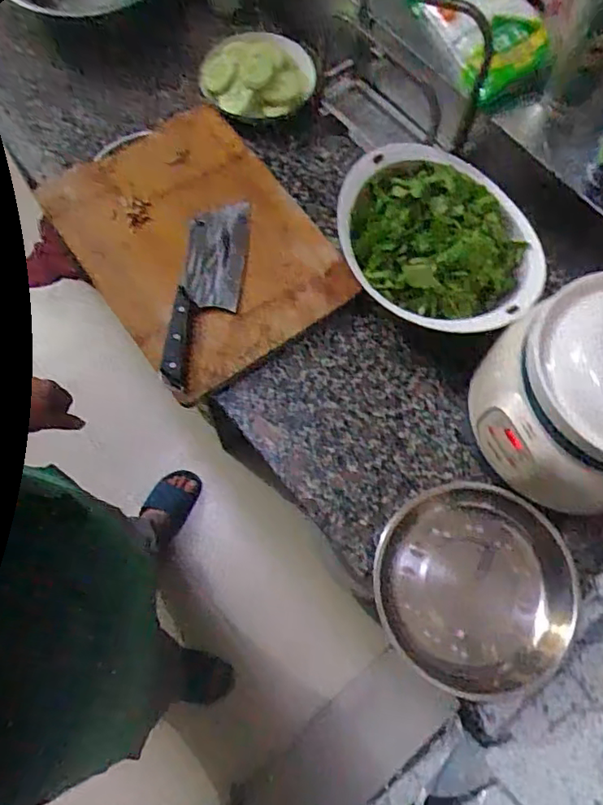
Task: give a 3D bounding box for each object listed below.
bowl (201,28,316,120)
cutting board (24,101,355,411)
[{"bbox_3d":[-0.068,-0.507,0.879,0.167,0.041,0.152,1,71,-2],"label":"bowl"},{"bbox_3d":[-0.145,-0.226,0.795,0.296,0.032,0.391,-36,76,-13],"label":"cutting board"}]

